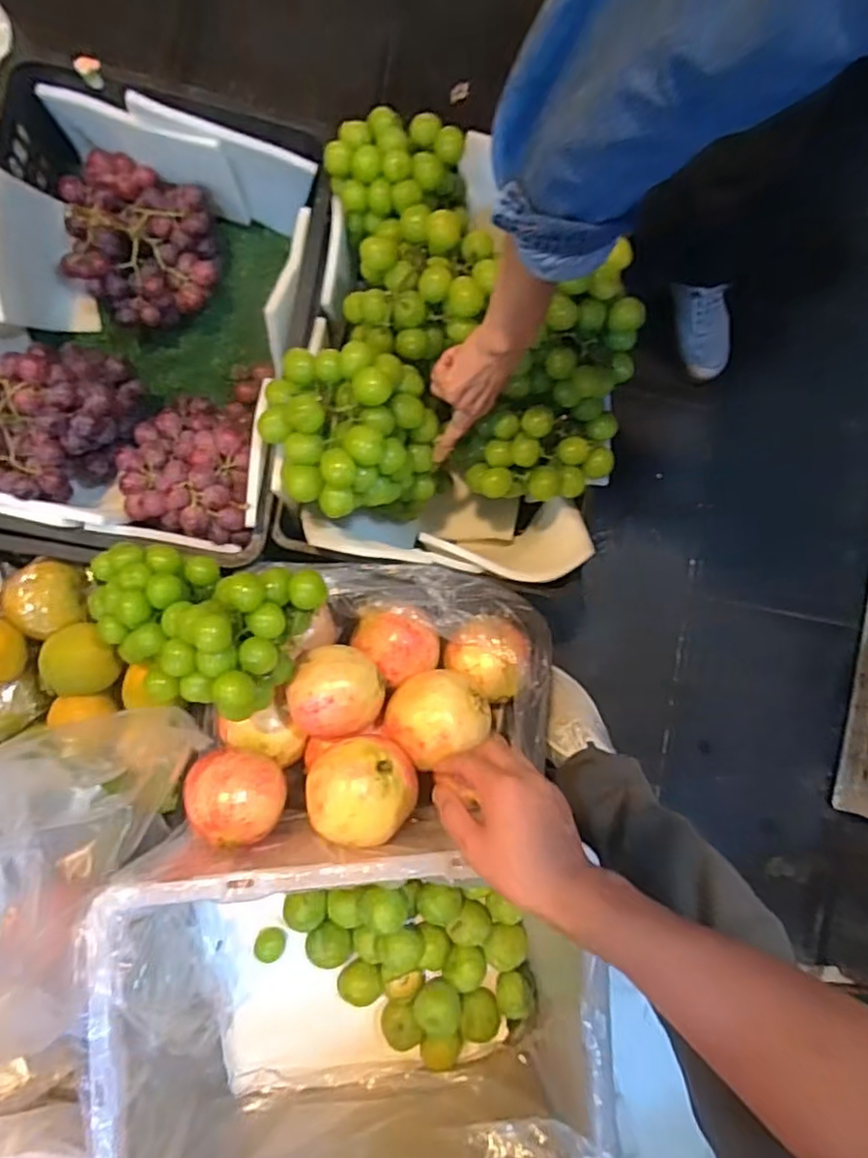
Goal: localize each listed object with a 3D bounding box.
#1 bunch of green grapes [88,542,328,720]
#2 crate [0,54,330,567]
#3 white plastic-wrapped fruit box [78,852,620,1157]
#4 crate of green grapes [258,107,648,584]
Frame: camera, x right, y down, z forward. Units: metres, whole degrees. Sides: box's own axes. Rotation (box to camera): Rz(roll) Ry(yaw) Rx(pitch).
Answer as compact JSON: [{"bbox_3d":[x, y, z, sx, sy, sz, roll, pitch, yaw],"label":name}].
[{"bbox_3d":[-0.206,0.043,0.556,0.204,0.127,0.127,9,88,-6],"label":"bunch of green grapes"},{"bbox_3d":[-0.307,-0.268,0.714,0.339,0.217,0.463,10,88,-6],"label":"crate"},{"bbox_3d":[-0.063,0.359,0.569,0.374,0.187,0.282,-3,90,-6],"label":"white plastic-wrapped fruit box"},{"bbox_3d":[0.023,-0.221,0.703,0.337,0.249,0.421,11,88,-6],"label":"crate of green grapes"}]

